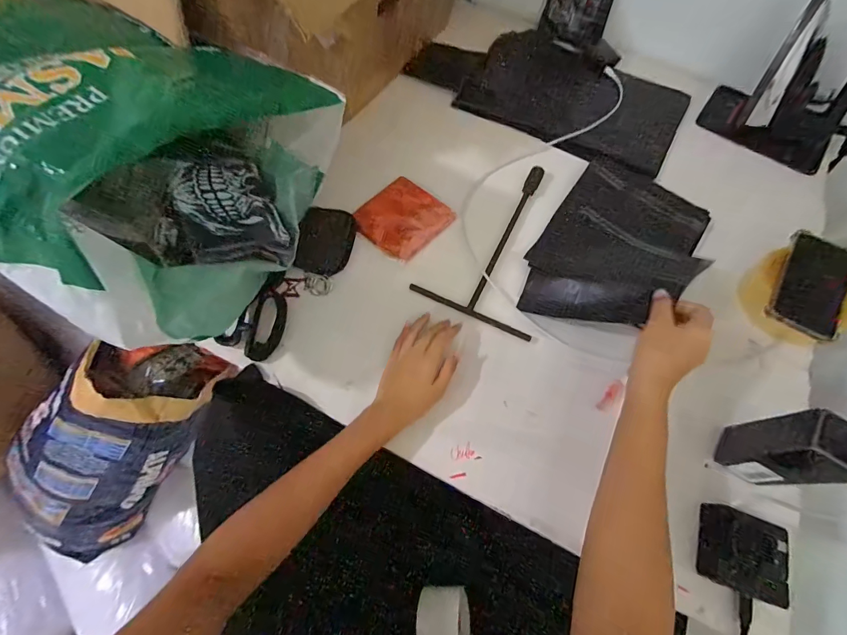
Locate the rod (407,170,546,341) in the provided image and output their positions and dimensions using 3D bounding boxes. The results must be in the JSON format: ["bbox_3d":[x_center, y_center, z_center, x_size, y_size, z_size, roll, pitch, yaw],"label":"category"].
[{"bbox_3d":[0.123,-0.129,0.585,0.175,0.013,0.294,23,66,7],"label":"rod"}]

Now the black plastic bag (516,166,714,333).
[{"bbox_3d":[0.293,-0.117,0.553,0.208,0.086,0.338,33,68,11],"label":"black plastic bag"}]

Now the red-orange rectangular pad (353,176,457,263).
[{"bbox_3d":[-0.033,-0.155,0.593,0.116,0.013,0.126,38,69,14],"label":"red-orange rectangular pad"}]

